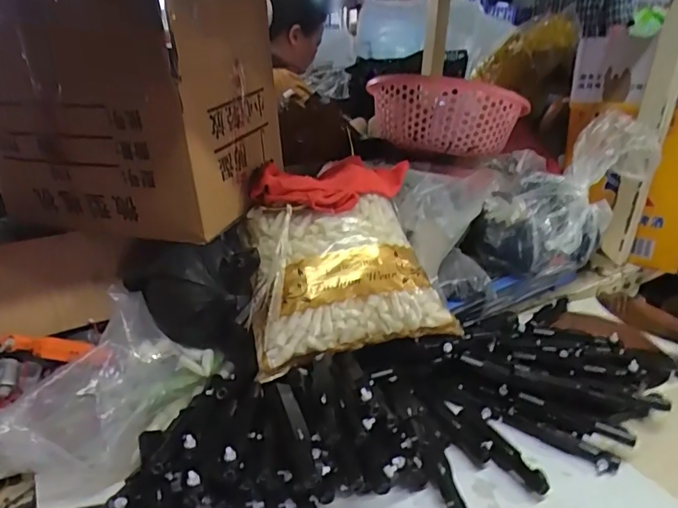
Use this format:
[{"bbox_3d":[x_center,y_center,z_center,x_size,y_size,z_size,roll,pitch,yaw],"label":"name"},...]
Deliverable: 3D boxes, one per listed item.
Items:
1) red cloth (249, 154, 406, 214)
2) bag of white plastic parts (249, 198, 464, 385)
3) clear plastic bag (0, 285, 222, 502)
[{"bbox_3d":[-0.011,-0.094,0.681,0.124,0.047,0.202,20,31,33],"label":"red cloth"},{"bbox_3d":[0.004,0.022,0.617,0.236,0.201,0.080,-11,-16,-13],"label":"bag of white plastic parts"},{"bbox_3d":[-0.236,0.145,0.518,0.117,0.117,0.232,16,29,28],"label":"clear plastic bag"}]

